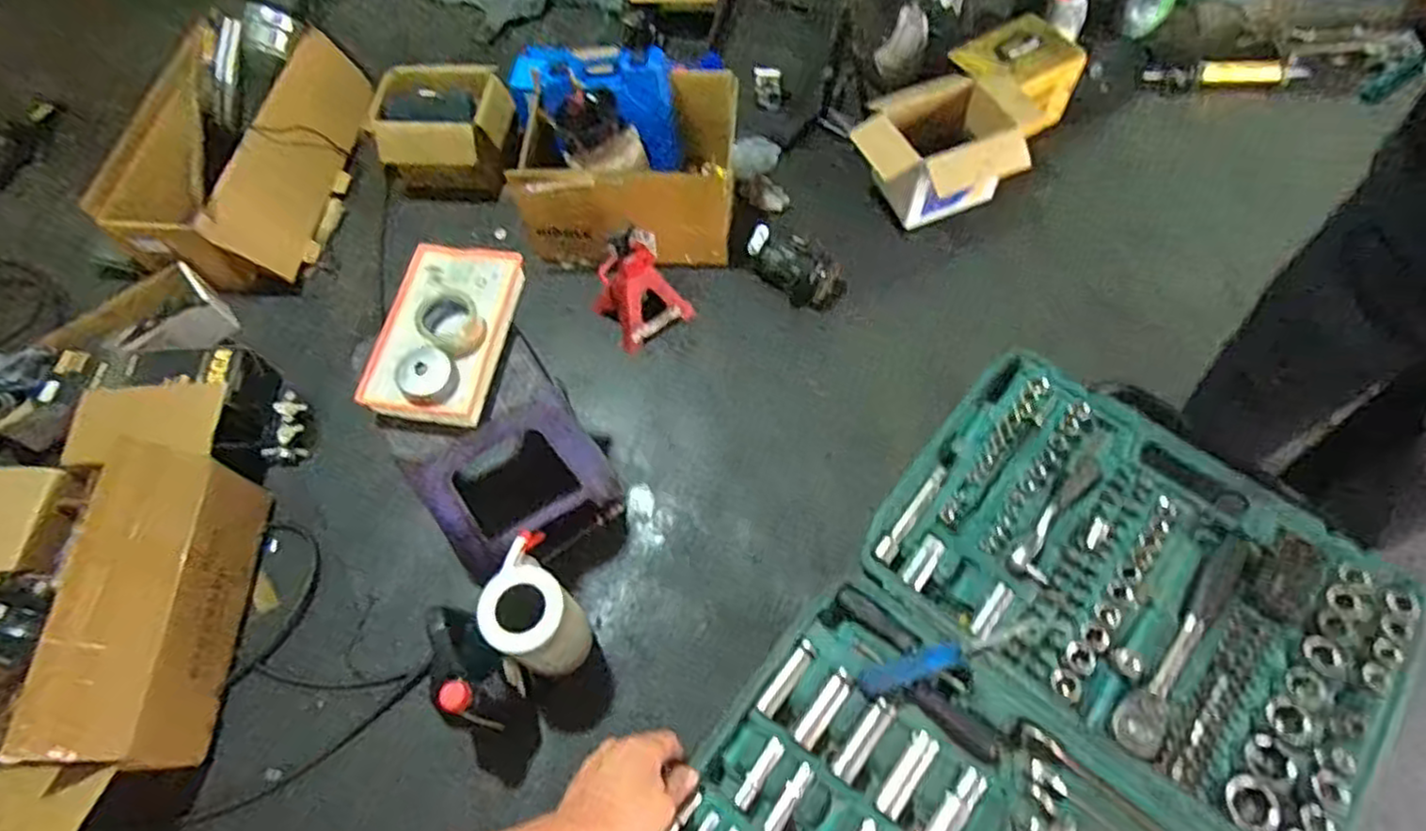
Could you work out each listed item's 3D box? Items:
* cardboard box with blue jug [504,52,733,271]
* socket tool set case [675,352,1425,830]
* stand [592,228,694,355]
[{"bbox_3d":[-0.208,-0.625,1.778,0.512,0.353,0.448,3,64,4],"label":"cardboard box with blue jug"},{"bbox_3d":[0.318,0.270,0.667,0.453,0.051,0.656,36,70,18],"label":"socket tool set case"},{"bbox_3d":[-0.182,-0.316,1.730,0.193,0.279,0.190,-36,67,-14],"label":"stand"}]

